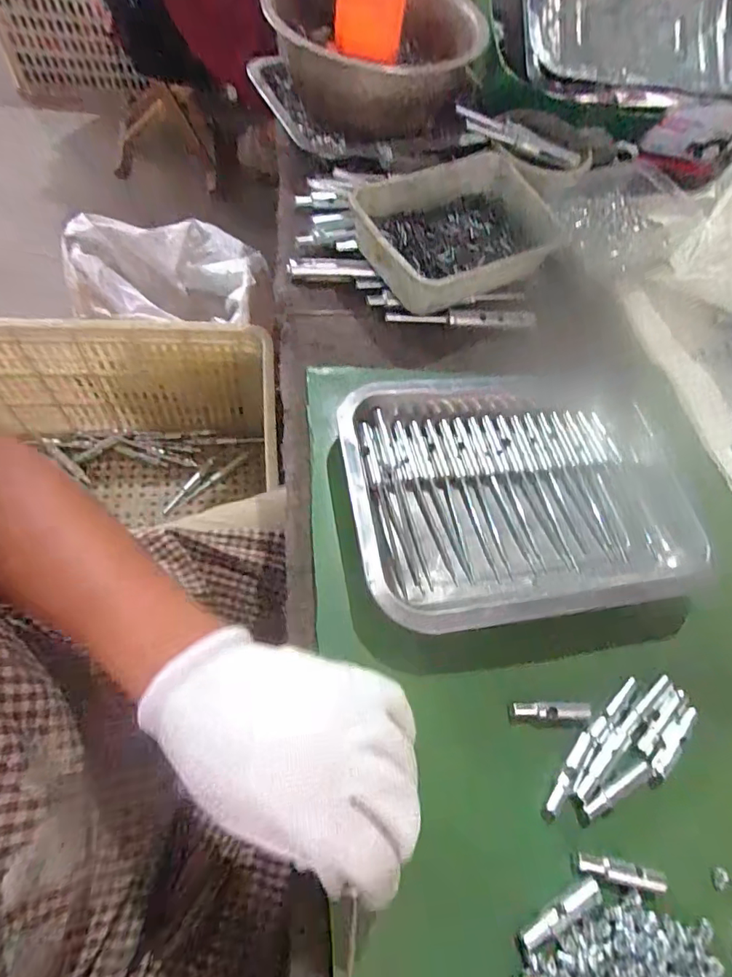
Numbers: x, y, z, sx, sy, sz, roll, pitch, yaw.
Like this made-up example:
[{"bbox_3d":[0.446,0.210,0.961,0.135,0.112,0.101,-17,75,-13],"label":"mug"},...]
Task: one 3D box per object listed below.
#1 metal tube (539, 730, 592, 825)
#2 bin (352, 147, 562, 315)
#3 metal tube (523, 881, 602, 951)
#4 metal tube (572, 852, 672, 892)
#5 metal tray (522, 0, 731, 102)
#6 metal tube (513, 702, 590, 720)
[{"bbox_3d":[0.121,0.172,0.301,0.009,0.006,0.056,36,63,9],"label":"metal tube"},{"bbox_3d":[0.084,-0.232,0.465,0.187,0.054,0.141,-15,68,-16],"label":"bin"},{"bbox_3d":[0.106,0.231,0.270,0.050,0.006,0.010,-23,69,-19],"label":"metal tube"},{"bbox_3d":[0.144,0.217,0.283,0.049,0.007,0.010,15,62,-2],"label":"metal tube"},{"bbox_3d":[0.302,-0.517,0.548,0.269,0.042,0.199,-7,85,-6],"label":"metal tray"},{"bbox_3d":[0.118,0.141,0.316,0.050,0.006,0.010,3,63,-8],"label":"metal tube"}]

